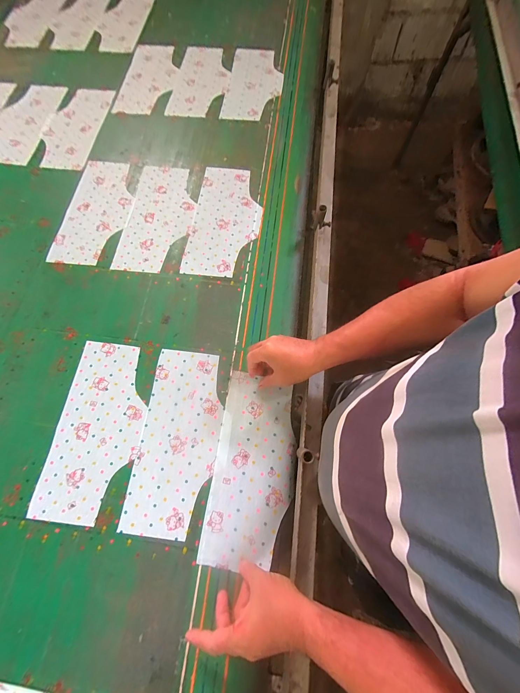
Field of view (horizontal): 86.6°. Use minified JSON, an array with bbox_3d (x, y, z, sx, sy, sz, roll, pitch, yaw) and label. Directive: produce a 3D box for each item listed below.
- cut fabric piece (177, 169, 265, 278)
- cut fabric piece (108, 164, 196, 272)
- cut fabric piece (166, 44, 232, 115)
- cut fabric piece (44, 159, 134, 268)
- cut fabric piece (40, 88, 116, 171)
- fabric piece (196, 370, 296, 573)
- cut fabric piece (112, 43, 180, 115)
[{"bbox_3d":[-0.082,-0.312,0.675,0.161,0.006,0.320,6,72,4],"label":"cut fabric piece"},{"bbox_3d":[-0.247,-0.326,0.686,0.162,0.005,0.322,5,71,4],"label":"cut fabric piece"},{"bbox_3d":[-0.181,-0.818,0.845,0.163,0.011,0.311,8,72,5],"label":"cut fabric piece"},{"bbox_3d":[-0.410,-0.346,0.696,0.165,0.005,0.319,5,71,4],"label":"cut fabric piece"},{"bbox_3d":[-0.536,-0.636,0.795,0.162,0.005,0.318,6,72,4],"label":"cut fabric piece"},{"bbox_3d":[-0.010,0.217,0.508,0.141,0.029,0.310,7,71,5],"label":"fabric piece"},{"bbox_3d":[-0.344,-0.843,0.862,0.162,0.008,0.329,6,72,1],"label":"cut fabric piece"}]

